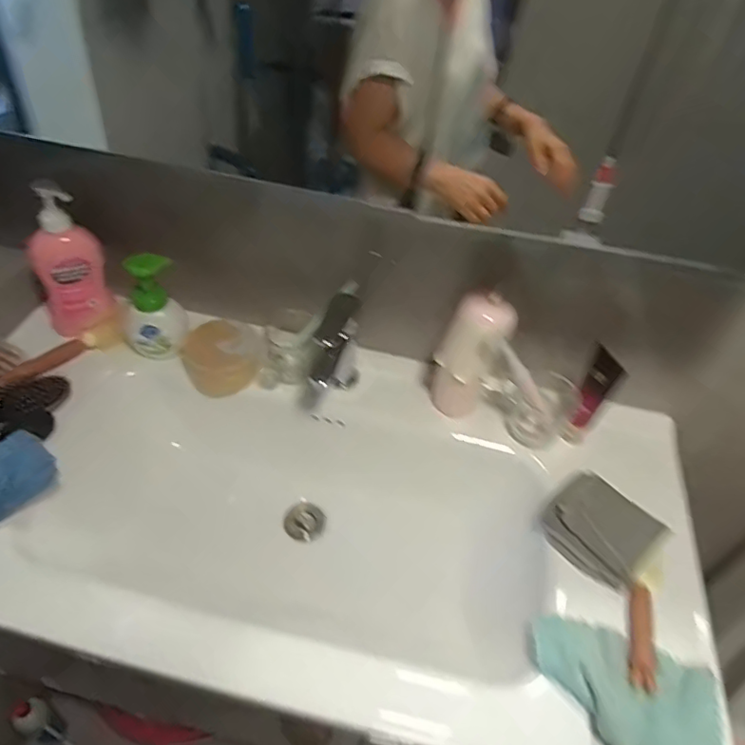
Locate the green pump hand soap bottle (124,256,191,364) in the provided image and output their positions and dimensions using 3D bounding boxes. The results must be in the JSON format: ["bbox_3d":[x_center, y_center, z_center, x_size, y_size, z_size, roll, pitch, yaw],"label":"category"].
[{"bbox_3d":[-0.308,-0.094,0.790,0.082,0.146,0.049,6,45,-1],"label":"green pump hand soap bottle"}]

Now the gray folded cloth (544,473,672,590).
[{"bbox_3d":[0.280,0.193,0.703,0.112,0.016,0.123,-39,55,-19],"label":"gray folded cloth"}]

